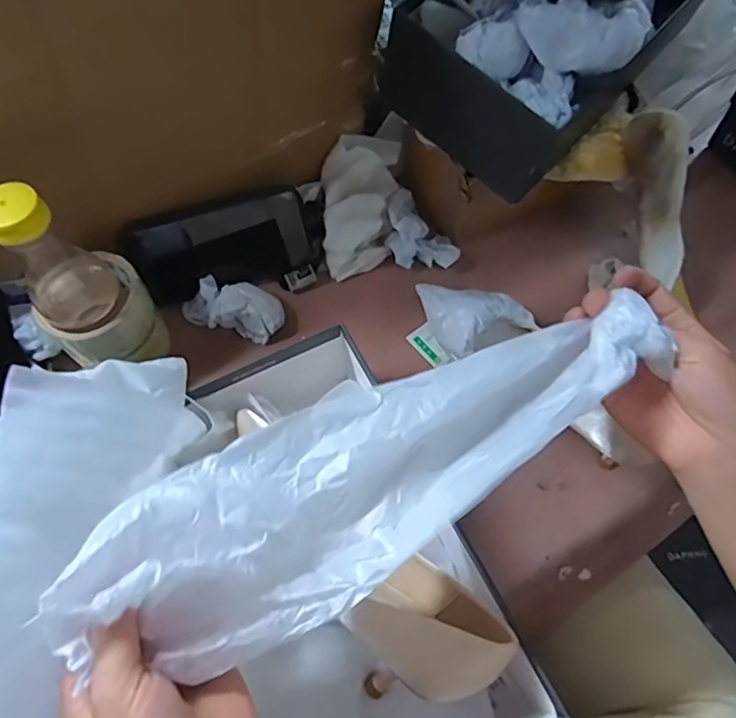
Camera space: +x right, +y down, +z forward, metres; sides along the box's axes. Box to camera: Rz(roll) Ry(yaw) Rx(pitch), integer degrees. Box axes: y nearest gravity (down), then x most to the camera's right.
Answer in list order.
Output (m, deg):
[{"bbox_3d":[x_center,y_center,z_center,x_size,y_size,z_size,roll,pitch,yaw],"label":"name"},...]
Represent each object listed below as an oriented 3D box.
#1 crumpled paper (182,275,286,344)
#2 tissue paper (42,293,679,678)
[{"bbox_3d":[-0.128,-0.048,0.538,0.097,0.030,0.047,7,63,4],"label":"crumpled paper"},{"bbox_3d":[0.012,0.053,0.282,0.309,0.052,0.085,-25,65,-19],"label":"tissue paper"}]

